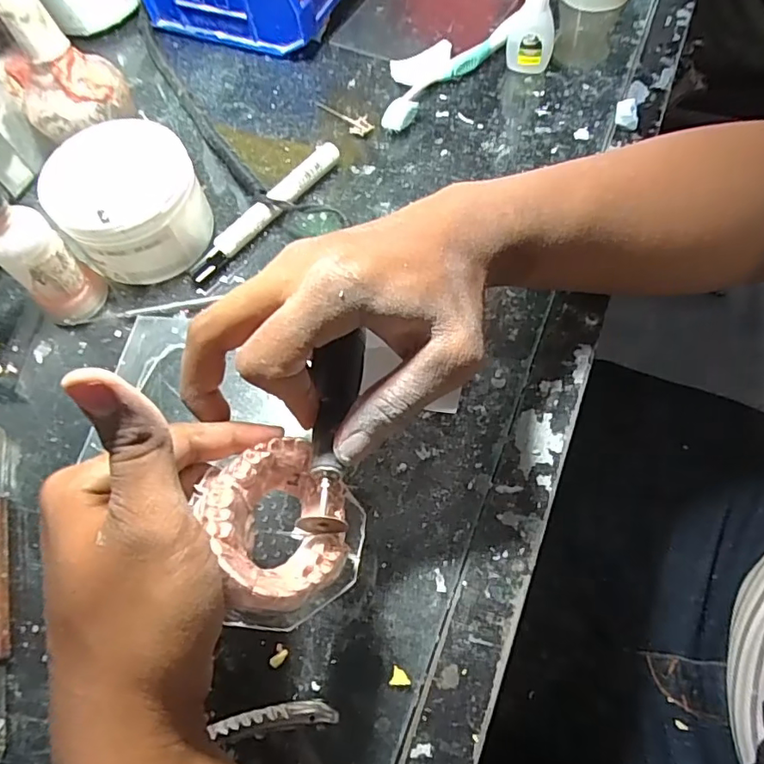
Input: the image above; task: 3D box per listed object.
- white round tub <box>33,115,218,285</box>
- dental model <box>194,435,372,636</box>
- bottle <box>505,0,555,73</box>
[{"bbox_3d":[-0.172,-0.122,0.370,0.094,0.065,0.099,-1,64,3],"label":"white round tub"},{"bbox_3d":[-0.047,0.064,0.237,0.074,0.028,0.084,39,30,14],"label":"dental model"},{"bbox_3d":[0.118,-0.280,0.416,0.034,0.090,0.017,1,64,4],"label":"bottle"}]

